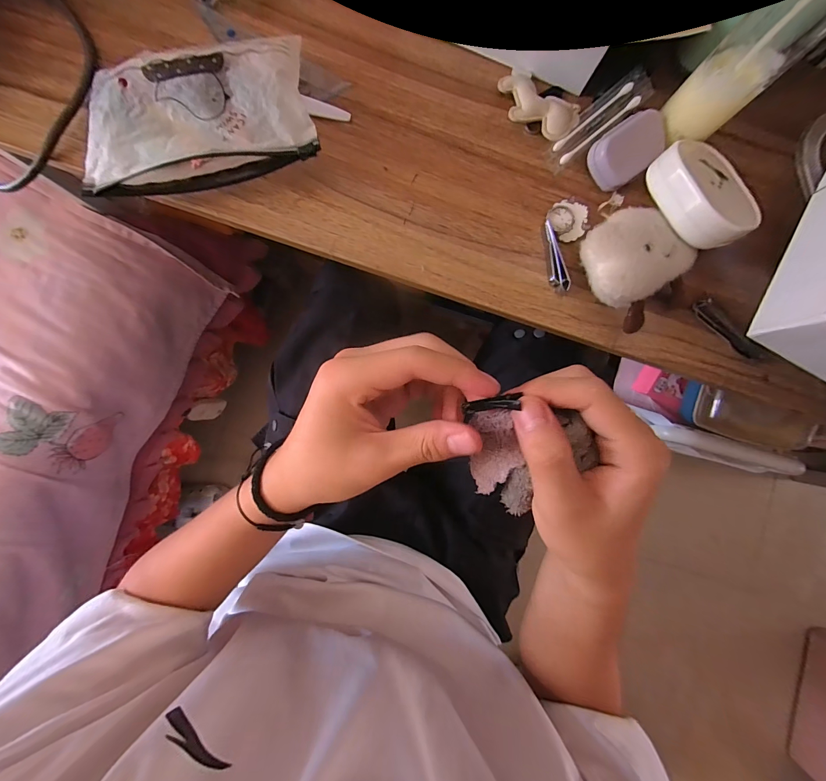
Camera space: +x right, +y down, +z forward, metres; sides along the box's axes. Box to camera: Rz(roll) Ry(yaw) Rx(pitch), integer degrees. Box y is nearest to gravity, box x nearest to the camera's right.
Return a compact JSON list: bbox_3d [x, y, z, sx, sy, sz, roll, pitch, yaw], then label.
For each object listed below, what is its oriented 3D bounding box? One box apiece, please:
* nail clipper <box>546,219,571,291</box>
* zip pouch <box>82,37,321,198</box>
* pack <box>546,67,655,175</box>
[{"bbox_3d":[0.110,-0.105,0.275,0.013,0.009,0.055,-17,89,-3],"label":"nail clipper"},{"bbox_3d":[-0.158,-0.199,0.260,0.166,0.034,0.094,-12,88,-2],"label":"zip pouch"},{"bbox_3d":[0.143,-0.210,0.271,0.094,0.006,0.026,-37,95,5],"label":"pack"}]

